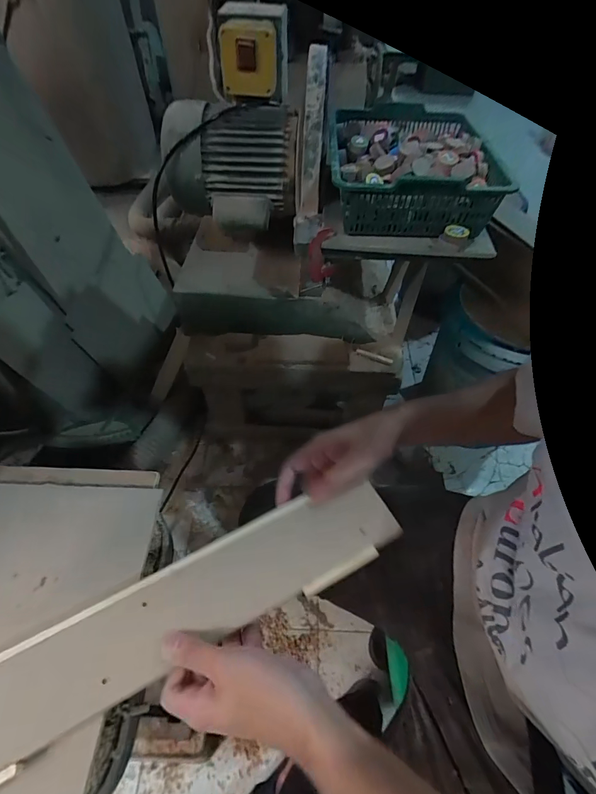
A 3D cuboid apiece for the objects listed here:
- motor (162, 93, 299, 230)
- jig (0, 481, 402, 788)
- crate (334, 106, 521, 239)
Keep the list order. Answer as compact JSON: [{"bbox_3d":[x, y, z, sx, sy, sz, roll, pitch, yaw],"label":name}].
[{"bbox_3d":[-0.120,-0.399,0.666,0.229,0.159,0.139,1,52,-1],"label":"motor"},{"bbox_3d":[-0.118,0.184,0.317,0.442,0.018,0.091,-22,53,-17],"label":"jig"},{"bbox_3d":[0.169,-0.351,0.583,0.238,0.079,0.297,2,52,0],"label":"crate"}]

